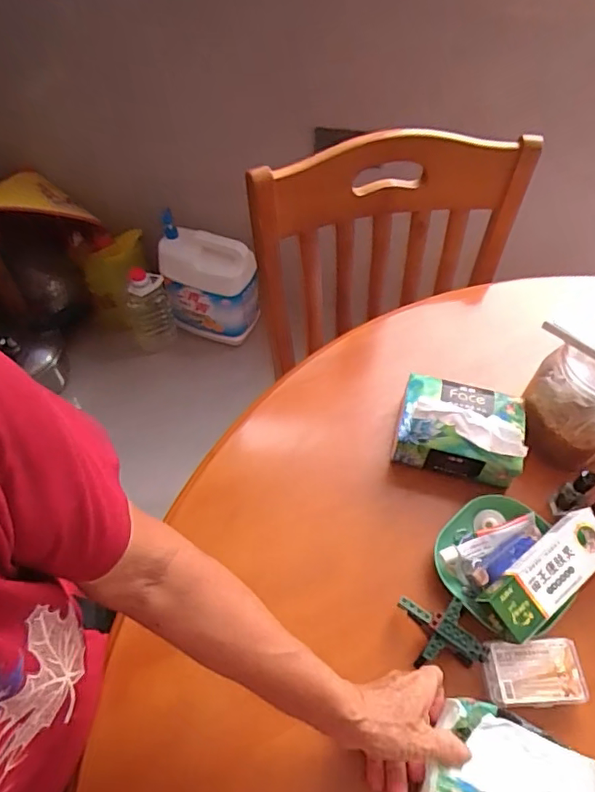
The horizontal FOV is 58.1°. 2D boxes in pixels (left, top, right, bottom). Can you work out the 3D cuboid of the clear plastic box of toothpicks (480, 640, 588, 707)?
[{"bbox_3d":[0.213,0.254,0.487,0.083,0.031,0.052,-1,56,-3],"label":"clear plastic box of toothpicks"}]

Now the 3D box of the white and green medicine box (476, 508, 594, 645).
[{"bbox_3d":[0.238,0.167,0.506,0.150,0.037,0.053,-35,61,-16],"label":"white and green medicine box"}]

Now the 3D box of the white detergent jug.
[{"bbox_3d":[-0.243,-0.317,1.559,0.271,0.311,0.136,10,59,12],"label":"white detergent jug"}]

